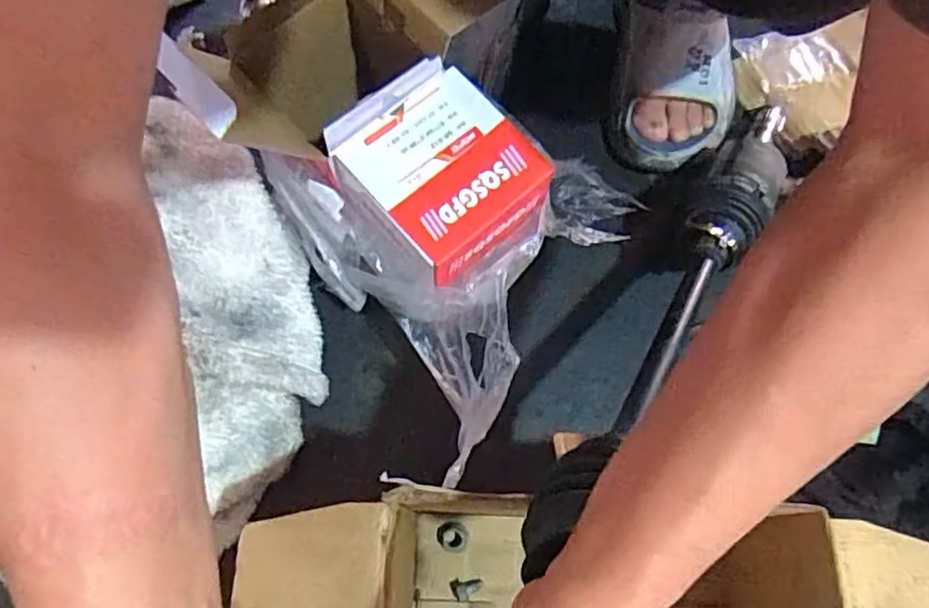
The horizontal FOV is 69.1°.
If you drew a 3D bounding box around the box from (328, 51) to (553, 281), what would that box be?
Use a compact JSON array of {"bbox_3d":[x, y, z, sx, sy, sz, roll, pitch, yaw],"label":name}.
[{"bbox_3d":[-0.012,-0.093,0.489,0.115,0.063,0.123,-39,75,-12],"label":"box"}]

